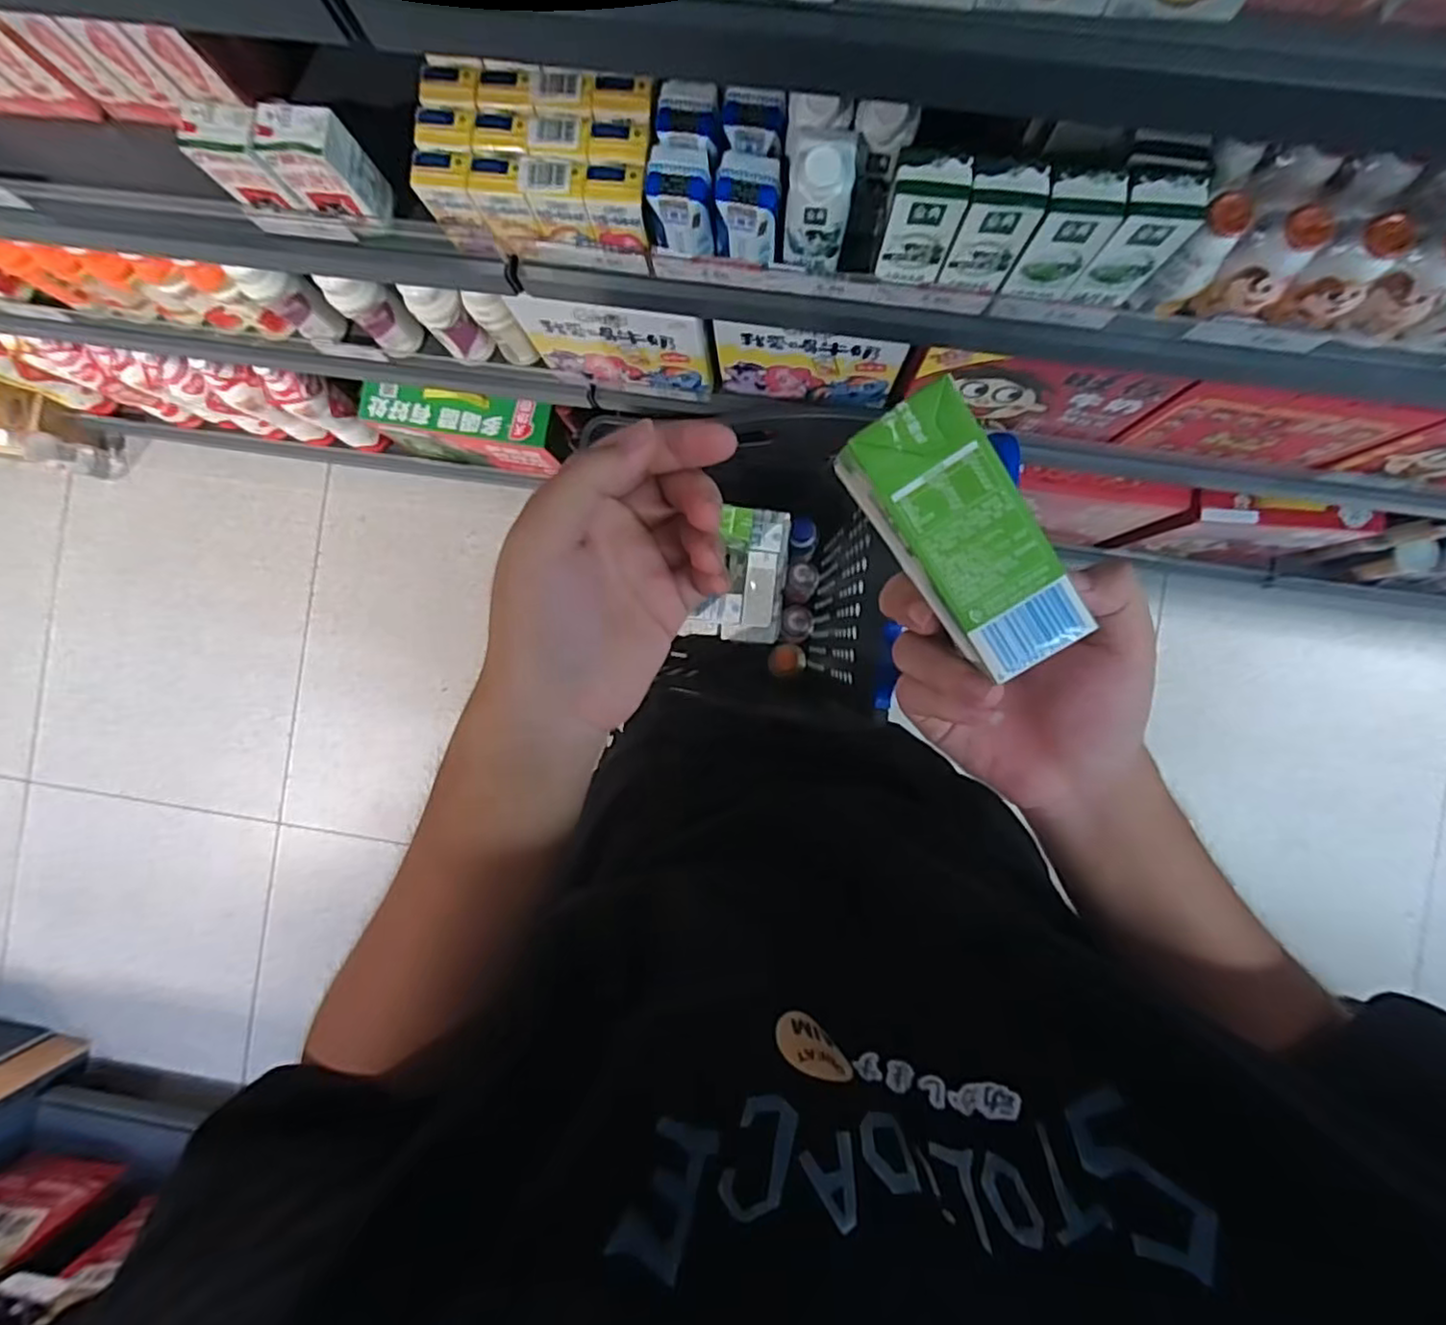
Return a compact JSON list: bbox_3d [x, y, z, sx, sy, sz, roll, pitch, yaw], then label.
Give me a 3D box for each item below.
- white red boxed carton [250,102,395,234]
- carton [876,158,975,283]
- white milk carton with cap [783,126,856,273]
[{"bbox_3d":[-0.343,-0.428,0.583,0.070,0.084,0.046,8,90,4],"label":"white red boxed carton"},{"bbox_3d":[0.158,-0.347,0.532,0.056,0.094,0.035,10,91,4],"label":"carton"},{"bbox_3d":[0.078,-0.375,0.547,0.050,0.104,0.056,5,90,4],"label":"white milk carton with cap"}]

